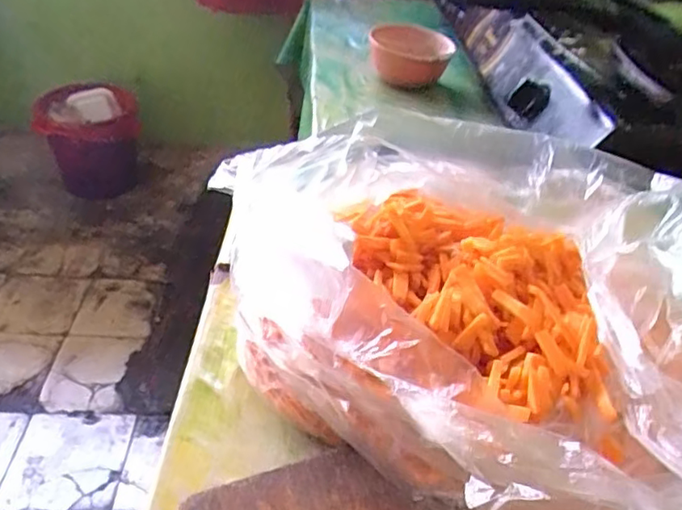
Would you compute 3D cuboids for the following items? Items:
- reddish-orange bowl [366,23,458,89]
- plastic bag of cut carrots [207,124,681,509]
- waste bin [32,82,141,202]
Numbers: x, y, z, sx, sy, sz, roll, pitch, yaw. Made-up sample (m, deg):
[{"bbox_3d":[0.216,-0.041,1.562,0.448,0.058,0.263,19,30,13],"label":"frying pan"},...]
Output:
[{"bbox_3d":[0.106,-0.308,0.939,0.118,0.073,0.154,5,40,-3],"label":"reddish-orange bowl"},{"bbox_3d":[0.074,0.016,0.306,0.204,0.125,0.240,-20,47,-29],"label":"plastic bag of cut carrots"},{"bbox_3d":[-0.736,-0.348,1.770,0.275,0.276,0.237,-9,41,-19],"label":"waste bin"}]

